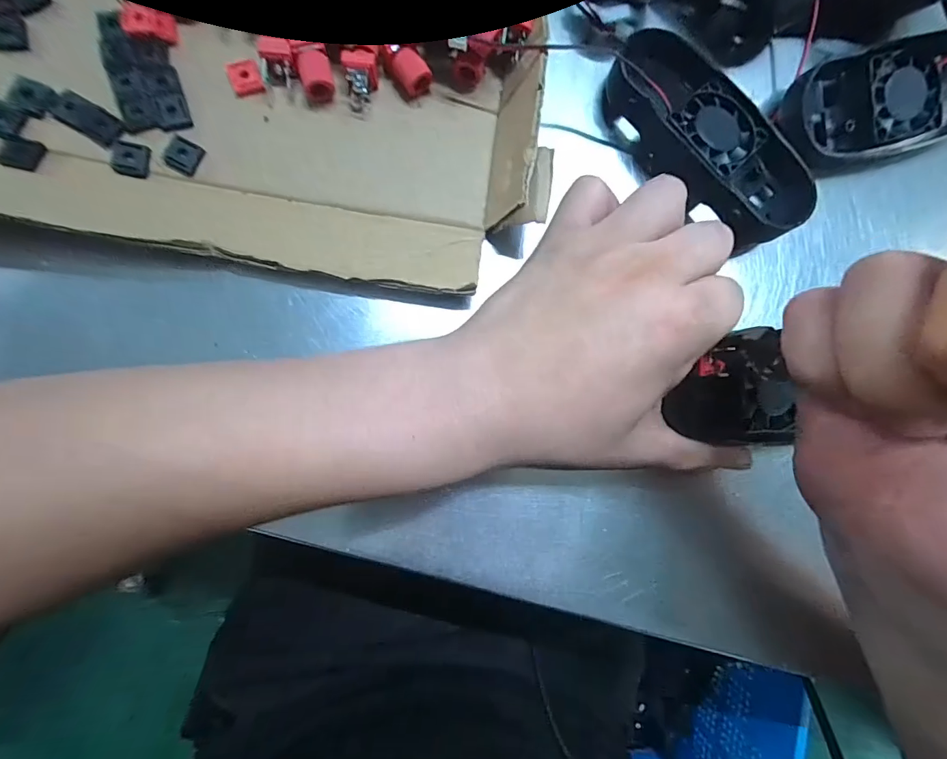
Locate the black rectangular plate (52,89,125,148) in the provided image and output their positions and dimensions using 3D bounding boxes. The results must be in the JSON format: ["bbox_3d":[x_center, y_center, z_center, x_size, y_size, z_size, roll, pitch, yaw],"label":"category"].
[{"bbox_3d":[-0.165,-0.112,0.184,0.028,0.004,0.014,30,85,-2],"label":"black rectangular plate"}]

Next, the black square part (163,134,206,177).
[{"bbox_3d":[-0.128,-0.099,0.190,0.013,0.004,0.014,28,85,-2],"label":"black square part"}]

